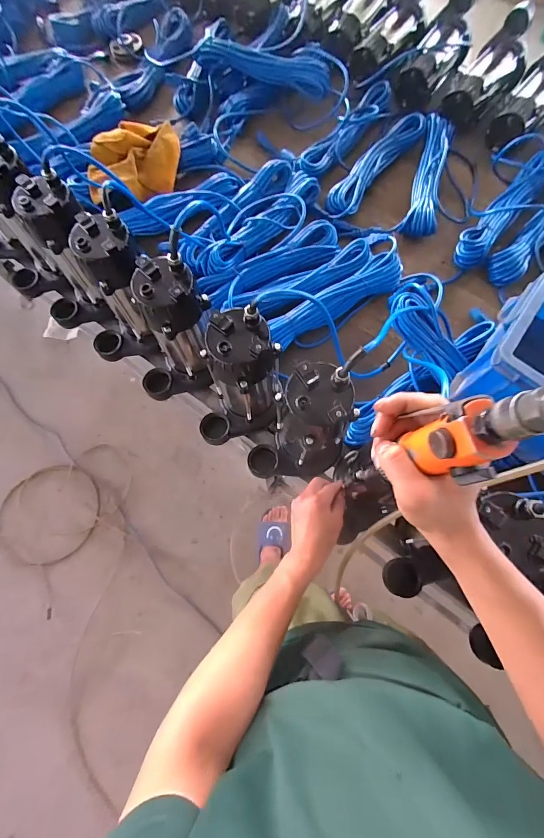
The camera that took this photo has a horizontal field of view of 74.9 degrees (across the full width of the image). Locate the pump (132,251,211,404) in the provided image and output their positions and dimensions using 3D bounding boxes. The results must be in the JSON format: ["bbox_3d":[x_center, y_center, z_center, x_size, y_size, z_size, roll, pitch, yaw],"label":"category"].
[{"bbox_3d":[-0.166,-0.125,0.578,0.100,0.225,0.148,30,75,10],"label":"pump"}]

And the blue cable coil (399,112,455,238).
[{"bbox_3d":[0.358,-0.557,0.809,0.075,0.040,0.346,16,73,6],"label":"blue cable coil"}]

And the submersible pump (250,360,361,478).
[{"bbox_3d":[0.033,0.014,0.522,0.145,0.227,0.101,-2,72,0],"label":"submersible pump"}]

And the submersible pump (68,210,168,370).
[{"bbox_3d":[-0.265,-0.203,0.621,0.146,0.250,0.132,8,72,4],"label":"submersible pump"}]

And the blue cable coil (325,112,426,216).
[{"bbox_3d":[0.240,-0.596,0.823,0.073,0.033,0.332,35,76,12],"label":"blue cable coil"}]

